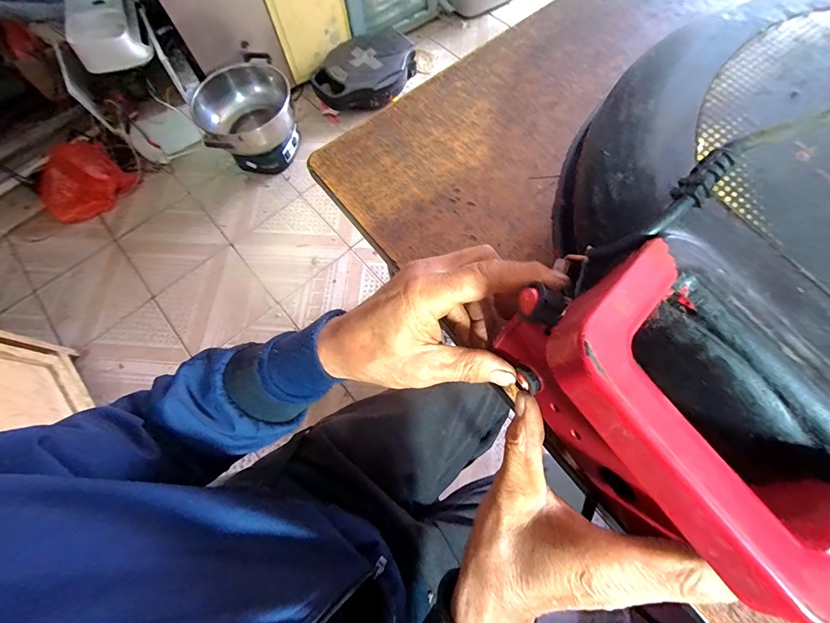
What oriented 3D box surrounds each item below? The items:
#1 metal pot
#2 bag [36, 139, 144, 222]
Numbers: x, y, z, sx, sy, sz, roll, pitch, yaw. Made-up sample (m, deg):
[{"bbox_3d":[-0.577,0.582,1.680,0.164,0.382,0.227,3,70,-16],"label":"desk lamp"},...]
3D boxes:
[{"bbox_3d":[-0.586,-0.690,1.312,0.329,0.216,0.320,-39,73,-11],"label":"metal pot"},{"bbox_3d":[-1.228,-0.473,1.310,0.232,0.139,0.300,36,75,14],"label":"bag"}]

